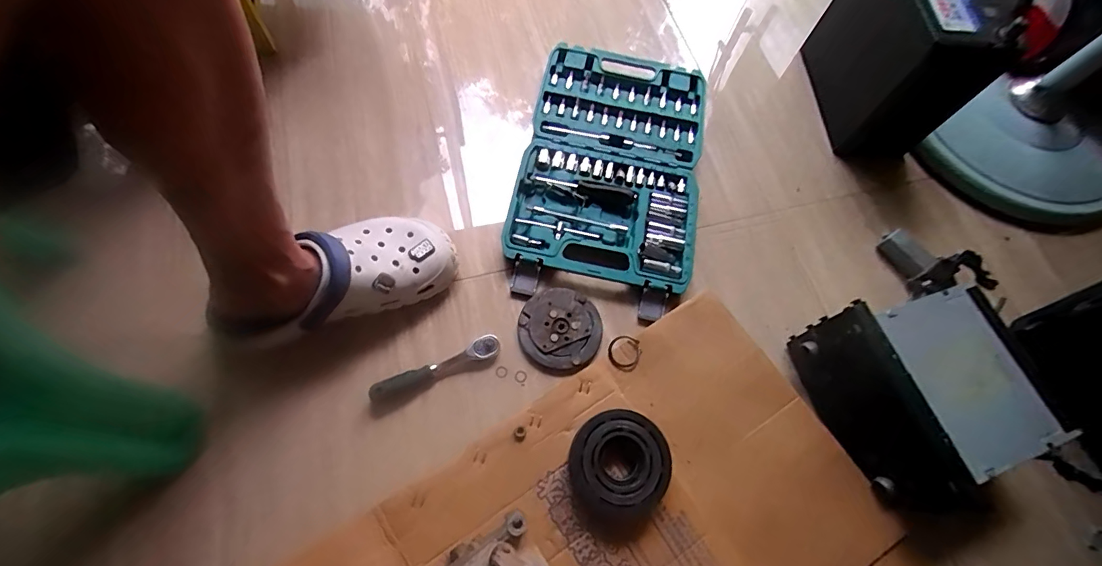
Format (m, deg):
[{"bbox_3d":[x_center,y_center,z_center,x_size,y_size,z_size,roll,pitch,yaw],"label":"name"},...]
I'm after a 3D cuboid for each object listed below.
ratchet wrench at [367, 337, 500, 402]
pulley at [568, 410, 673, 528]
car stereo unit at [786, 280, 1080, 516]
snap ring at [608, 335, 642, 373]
[{"bbox_3d":[-0.133,0.096,0.539,0.152,0.020,0.023,-19,69,-12],"label":"ratchet wrench"},{"bbox_3d":[0.071,0.194,0.495,0.102,0.036,0.105,2,67,-4],"label":"pulley"},{"bbox_3d":[0.414,0.111,0.510,0.211,0.092,0.206,-18,69,-12],"label":"car stereo unit"},{"bbox_3d":[0.088,0.083,0.559,0.039,0.006,0.041,2,67,-4],"label":"snap ring"}]

